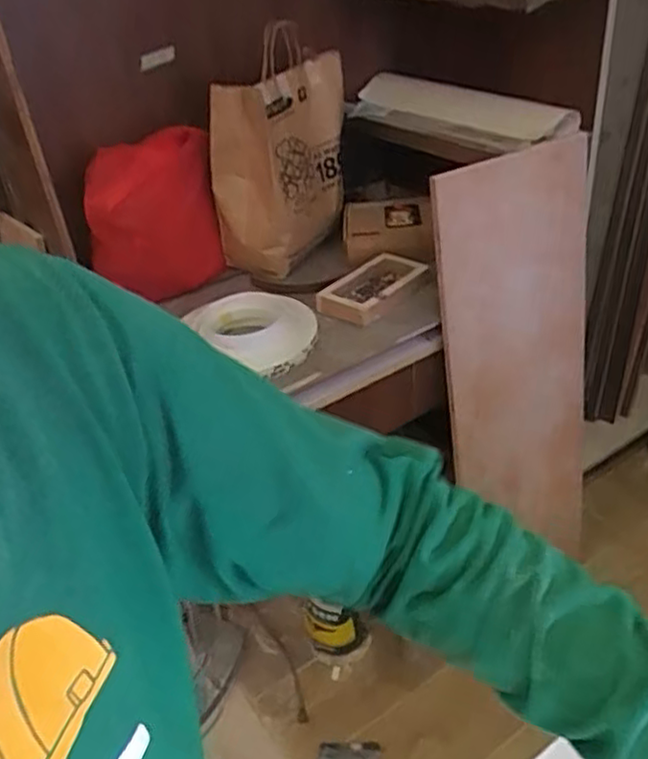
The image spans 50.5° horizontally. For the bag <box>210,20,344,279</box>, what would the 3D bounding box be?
[{"bbox_3d":[-0.096,-0.470,1.437,0.201,0.430,0.269,9,37,21],"label":"bag"}]

